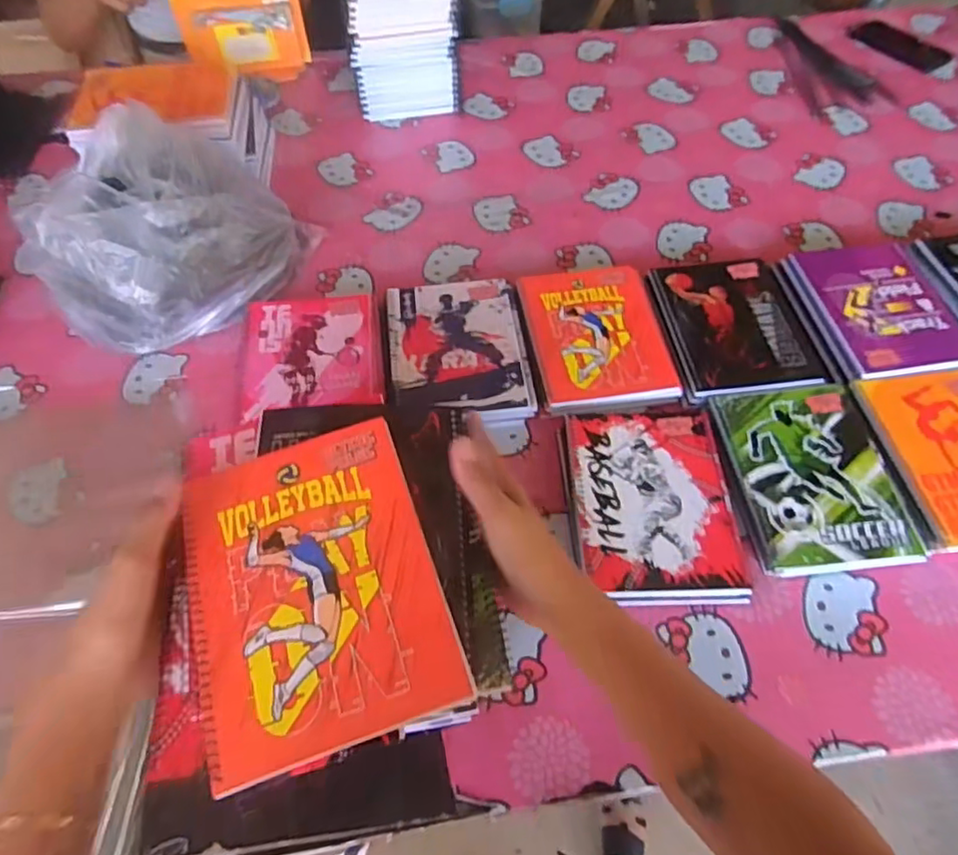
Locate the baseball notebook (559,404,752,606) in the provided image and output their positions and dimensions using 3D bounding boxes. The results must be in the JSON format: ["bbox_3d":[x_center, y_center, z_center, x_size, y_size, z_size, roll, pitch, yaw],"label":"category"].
[{"bbox_3d":[0.169,0.066,0.623,0.156,0.010,0.206,-3,56,0],"label":"baseball notebook"}]

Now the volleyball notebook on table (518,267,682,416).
[{"bbox_3d":[0.137,-0.114,0.740,0.155,0.005,0.203,-8,57,-3],"label":"volleyball notebook on table"}]

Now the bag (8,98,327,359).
[{"bbox_3d":[-0.356,-0.233,0.754,0.235,0.191,0.264,7,57,7],"label":"bag"}]

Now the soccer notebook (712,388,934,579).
[{"bbox_3d":[0.337,0.045,0.638,0.158,0.010,0.202,-4,58,-3],"label":"soccer notebook"}]

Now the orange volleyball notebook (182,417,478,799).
[{"bbox_3d":[-0.102,0.094,0.392,0.147,0.010,0.195,-17,58,-9],"label":"orange volleyball notebook"}]

